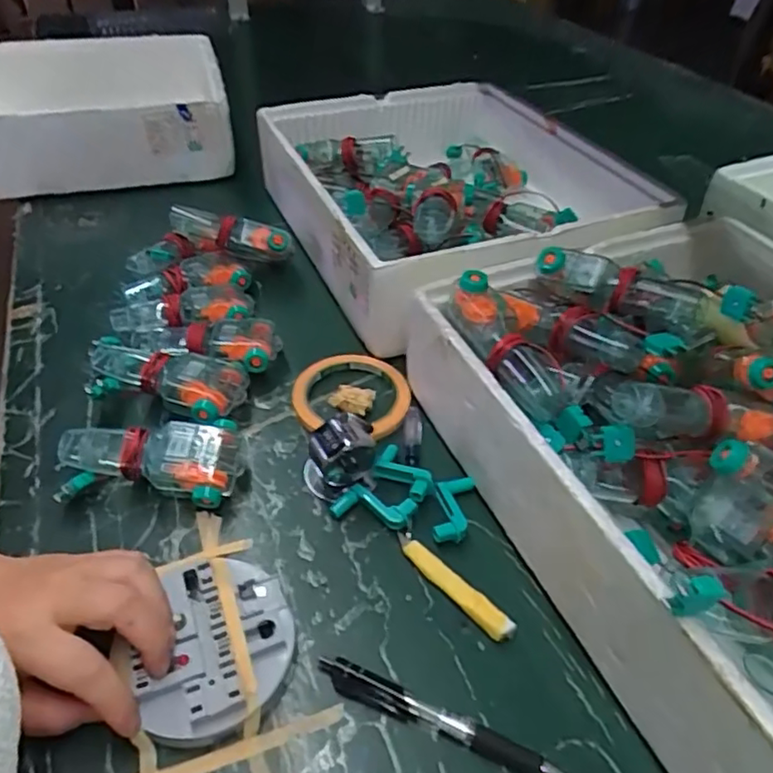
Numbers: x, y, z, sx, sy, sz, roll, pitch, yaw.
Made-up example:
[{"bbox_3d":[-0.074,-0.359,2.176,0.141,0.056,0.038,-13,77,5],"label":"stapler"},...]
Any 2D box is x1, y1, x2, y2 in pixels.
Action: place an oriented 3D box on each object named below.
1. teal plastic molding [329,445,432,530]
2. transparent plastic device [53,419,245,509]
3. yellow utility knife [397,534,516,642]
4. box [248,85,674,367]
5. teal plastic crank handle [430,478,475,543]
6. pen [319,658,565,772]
[{"bbox_3d":[0.001,0.075,0.438,0.051,0.015,0.073,28,49,25],"label":"teal plastic molding"},{"bbox_3d":[-0.171,0.059,0.441,0.127,0.036,0.061,-4,44,-6],"label":"transparent plastic device"},{"bbox_3d":[0.042,0.129,0.393,0.015,0.007,0.093,-34,54,-31],"label":"yellow utility knife"},{"bbox_3d":[0.060,-0.221,0.683,0.354,0.116,0.436,-22,48,-23],"label":"box"},{"bbox_3d":[0.046,0.085,0.432,0.026,0.010,0.056,10,44,9],"label":"teal plastic crank handle"},{"bbox_3d":[0.028,0.183,0.334,0.142,0.013,0.015,17,46,16],"label":"pen"}]

